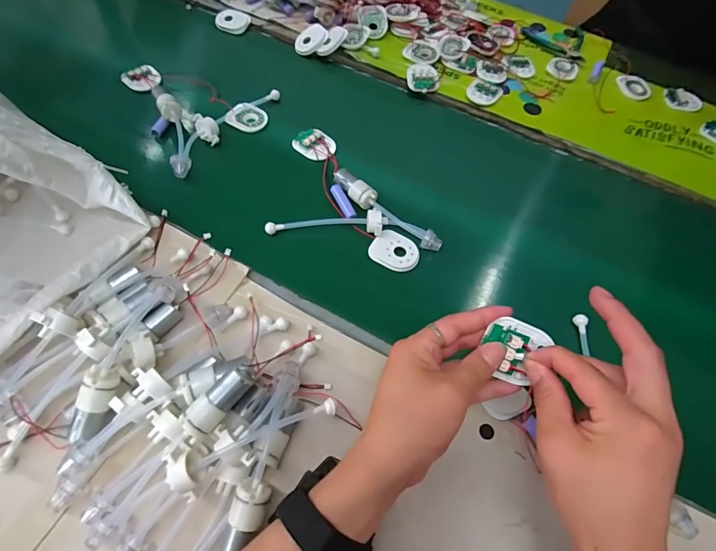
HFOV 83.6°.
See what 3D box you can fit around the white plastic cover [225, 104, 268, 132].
[{"bbox_3d":[-0.161,-0.228,0.581,0.058,0.017,0.046,-20,62,-14],"label":"white plastic cover"}]

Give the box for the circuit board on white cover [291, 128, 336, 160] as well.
[{"bbox_3d":[-0.058,-0.182,0.558,0.062,0.008,0.048,29,63,12],"label":"circuit board on white cover"}]

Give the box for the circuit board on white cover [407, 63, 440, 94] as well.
[{"bbox_3d":[0.103,-0.315,0.639,0.049,0.014,0.057,1,60,-3],"label":"circuit board on white cover"}]

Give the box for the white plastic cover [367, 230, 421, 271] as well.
[{"bbox_3d":[0.044,-0.029,0.474,0.056,0.009,0.045,27,62,11],"label":"white plastic cover"}]

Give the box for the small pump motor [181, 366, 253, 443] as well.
[{"bbox_3d":[-0.114,0.102,0.325,0.025,0.022,0.066,37,65,16],"label":"small pump motor"}]

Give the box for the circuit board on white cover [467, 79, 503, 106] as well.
[{"bbox_3d":[0.198,-0.286,0.626,0.049,0.010,0.051,30,63,13],"label":"circuit board on white cover"}]

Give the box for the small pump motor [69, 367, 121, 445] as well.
[{"bbox_3d":[-0.221,0.110,0.336,0.022,0.025,0.059,18,90,8],"label":"small pump motor"}]

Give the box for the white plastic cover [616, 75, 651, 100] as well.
[{"bbox_3d":[0.464,-0.317,0.674,0.052,0.011,0.048,-2,60,-5],"label":"white plastic cover"}]

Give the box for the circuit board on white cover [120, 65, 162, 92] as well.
[{"bbox_3d":[-0.327,-0.298,0.609,0.054,0.013,0.047,-34,68,-21],"label":"circuit board on white cover"}]

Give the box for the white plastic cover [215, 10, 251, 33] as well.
[{"bbox_3d":[-0.221,-0.445,0.702,0.060,0.008,0.055,22,61,9],"label":"white plastic cover"}]

